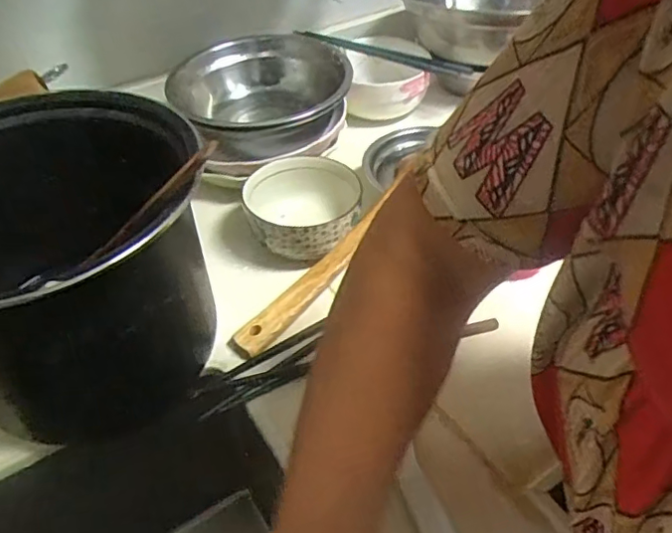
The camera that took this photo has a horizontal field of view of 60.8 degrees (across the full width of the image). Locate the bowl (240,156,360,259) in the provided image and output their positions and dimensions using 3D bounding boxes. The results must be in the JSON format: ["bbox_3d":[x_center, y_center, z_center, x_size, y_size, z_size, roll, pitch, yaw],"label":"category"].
[{"bbox_3d":[-0.027,-0.046,0.526,0.101,0.062,0.098,-1,41,1],"label":"bowl"}]

